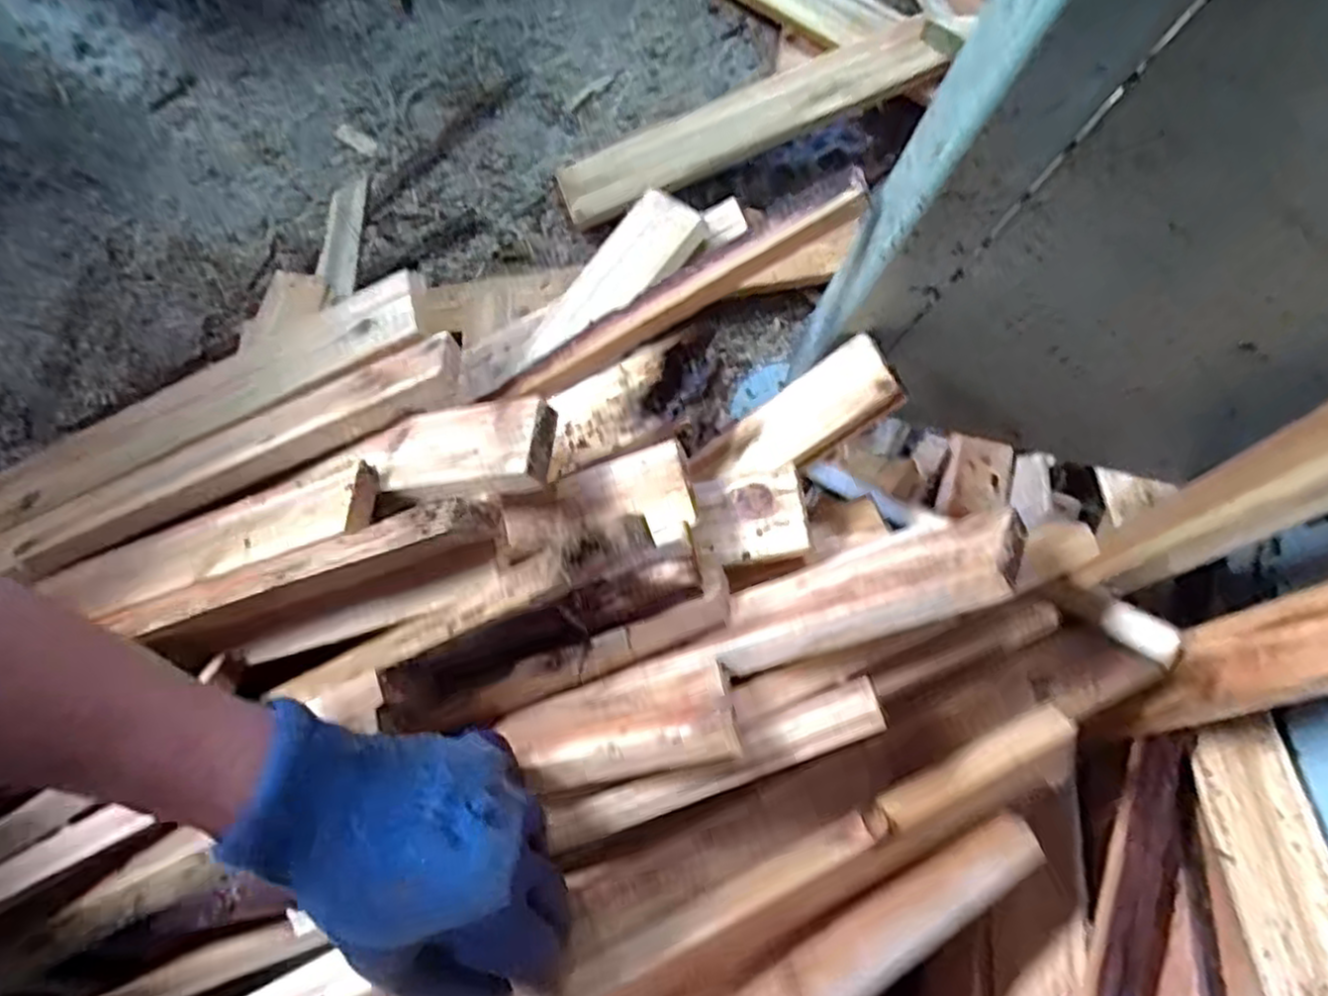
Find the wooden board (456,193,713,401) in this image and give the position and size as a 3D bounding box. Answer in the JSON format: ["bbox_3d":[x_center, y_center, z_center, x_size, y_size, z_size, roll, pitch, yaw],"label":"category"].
[{"bbox_3d":[-0.067,-0.142,0.543,0.206,0.024,0.051,-31,80,20],"label":"wooden board"}]

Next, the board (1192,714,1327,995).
[{"bbox_3d":[0.351,0.227,0.420,0.053,0.017,0.214,-14,42,27],"label":"board"}]

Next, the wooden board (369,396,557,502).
[{"bbox_3d":[-0.112,-0.024,0.422,0.108,0.019,0.056,-7,59,22],"label":"wooden board"}]

